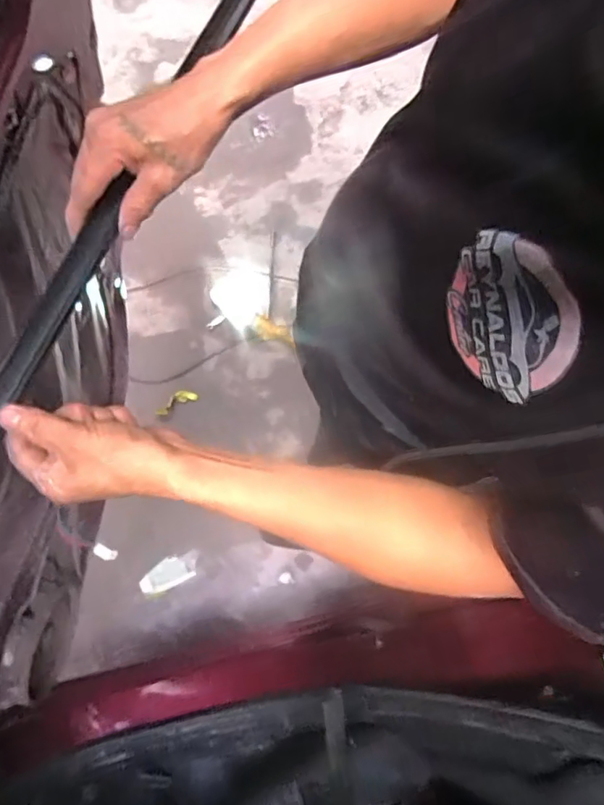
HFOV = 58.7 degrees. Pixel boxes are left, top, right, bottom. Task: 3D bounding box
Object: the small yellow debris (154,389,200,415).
[{"bbox_3d":[-0.342,-0.003,1.455,0.119,0.014,0.039,-26,79,-7],"label":"small yellow debris"}]

